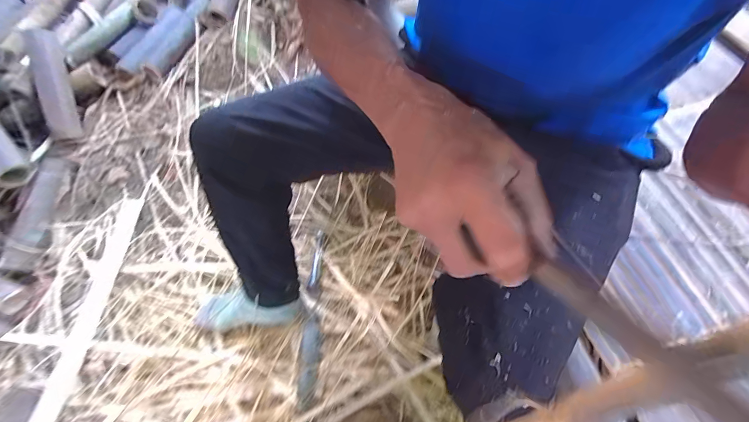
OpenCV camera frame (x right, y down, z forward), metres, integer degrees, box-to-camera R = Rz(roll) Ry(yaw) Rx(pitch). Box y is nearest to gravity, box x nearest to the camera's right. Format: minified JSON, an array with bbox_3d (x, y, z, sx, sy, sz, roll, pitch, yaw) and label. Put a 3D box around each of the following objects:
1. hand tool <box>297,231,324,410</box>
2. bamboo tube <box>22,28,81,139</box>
[{"bbox_3d":[-0.143,0.218,0.778,0.042,0.080,0.374,-3,66,1],"label":"hand tool"},{"bbox_3d":[-0.995,-0.403,1.083,0.084,0.067,0.408,-21,80,-6],"label":"bamboo tube"}]

